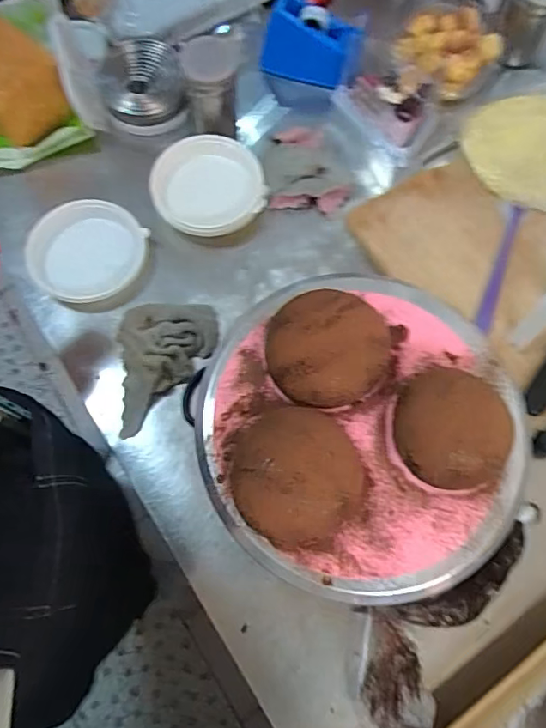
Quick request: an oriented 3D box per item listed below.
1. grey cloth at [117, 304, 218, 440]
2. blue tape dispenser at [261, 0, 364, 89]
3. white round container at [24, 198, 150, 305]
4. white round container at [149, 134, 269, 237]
[{"bbox_3d":[-0.140,-0.016,0.616,0.104,0.048,0.173,40,76,12],"label":"grey cloth"},{"bbox_3d":[0.052,-0.434,0.721,0.131,0.086,0.044,18,71,4],"label":"blue tape dispenser"},{"bbox_3d":[-0.234,-0.140,0.662,0.135,0.034,0.136,1,71,-2],"label":"white round container"},{"bbox_3d":[-0.084,-0.226,0.688,0.147,0.038,0.134,1,71,-2],"label":"white round container"}]

